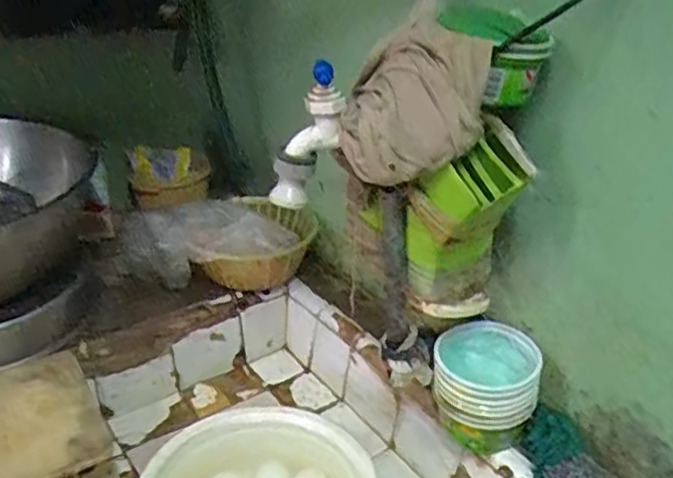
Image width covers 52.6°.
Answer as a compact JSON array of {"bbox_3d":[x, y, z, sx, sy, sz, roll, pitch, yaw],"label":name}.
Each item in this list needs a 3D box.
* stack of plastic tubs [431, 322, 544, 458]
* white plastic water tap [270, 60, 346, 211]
[{"bbox_3d":[0.167,0.167,0.775,0.112,0.109,0.086,7,28,11],"label":"stack of plastic tubs"},{"bbox_3d":[-0.025,-0.089,0.615,0.047,0.133,0.029,14,20,-26],"label":"white plastic water tap"}]

